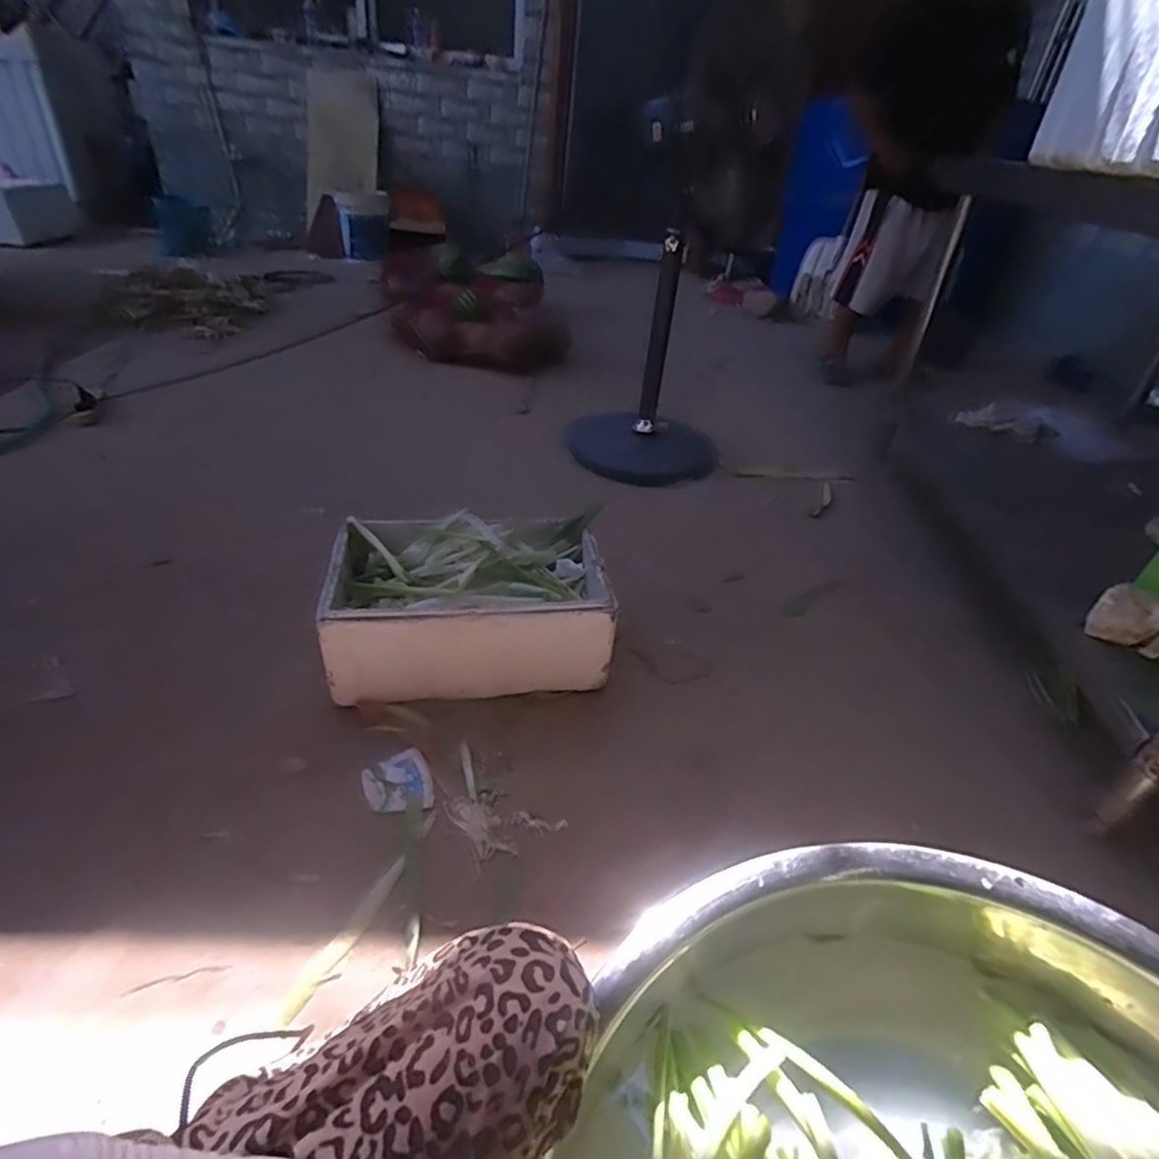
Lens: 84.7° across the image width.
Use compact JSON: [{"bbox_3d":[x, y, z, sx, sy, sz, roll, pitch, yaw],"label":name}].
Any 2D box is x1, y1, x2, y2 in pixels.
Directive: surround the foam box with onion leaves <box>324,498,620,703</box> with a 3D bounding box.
[{"bbox_3d":[-0.191,0.035,1.132,0.448,0.180,0.329,-2,36,-11],"label":"foam box with onion leaves"}]

